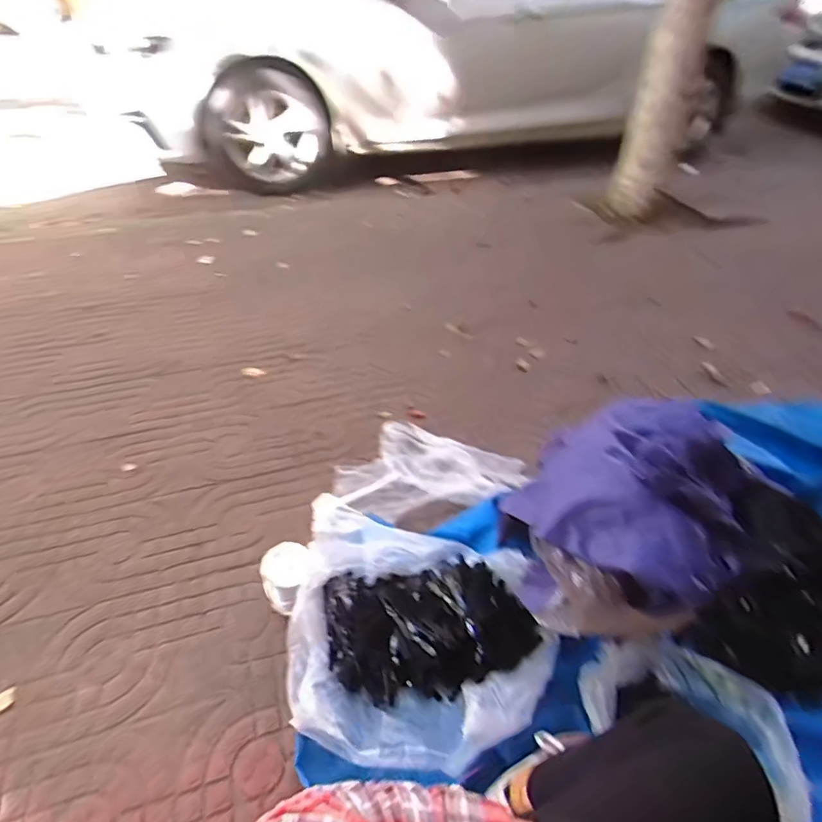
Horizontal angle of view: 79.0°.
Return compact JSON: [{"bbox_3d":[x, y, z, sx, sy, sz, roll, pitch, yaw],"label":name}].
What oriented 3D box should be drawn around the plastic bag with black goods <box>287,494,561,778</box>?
[{"bbox_3d":[0.023,0.390,0.928,0.464,0.124,0.455,4,41,1],"label":"plastic bag with black goods"}]

